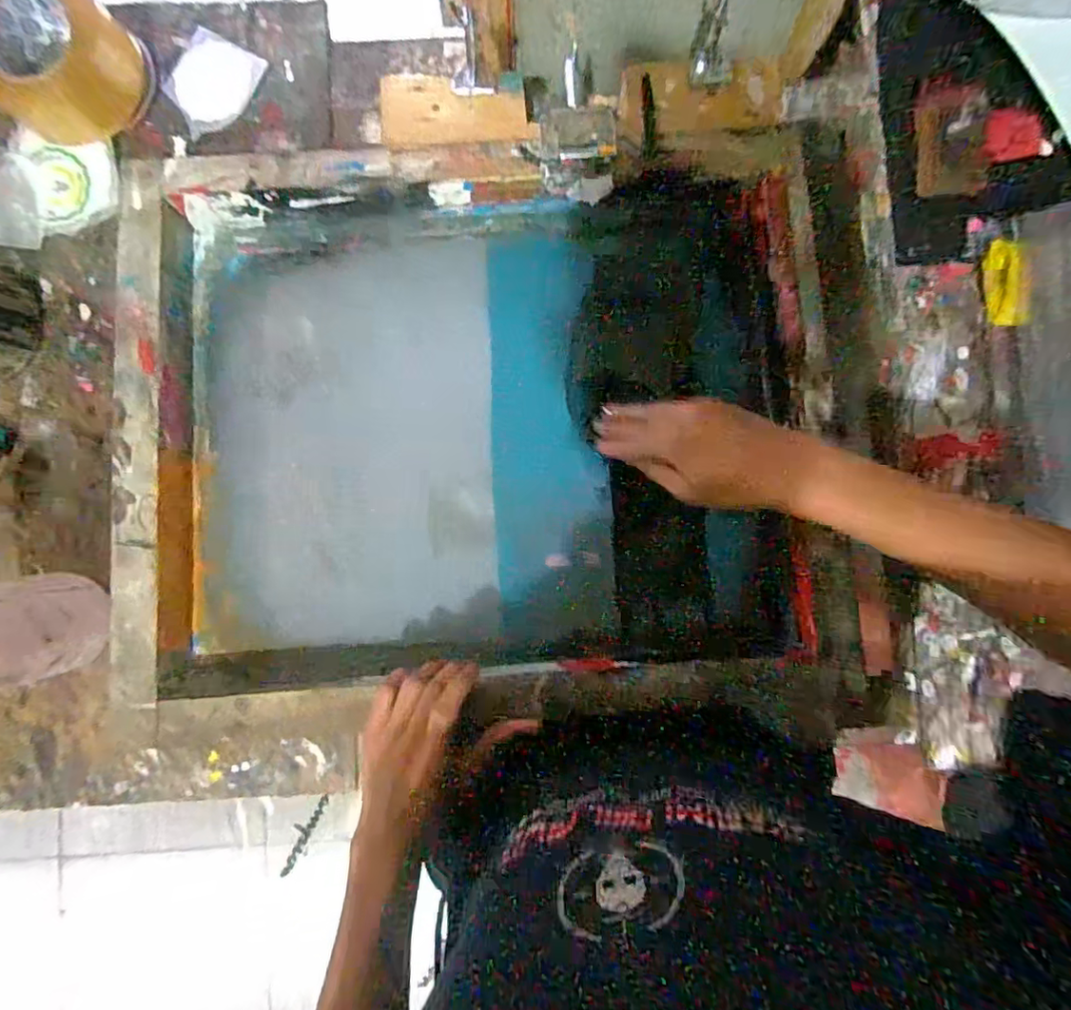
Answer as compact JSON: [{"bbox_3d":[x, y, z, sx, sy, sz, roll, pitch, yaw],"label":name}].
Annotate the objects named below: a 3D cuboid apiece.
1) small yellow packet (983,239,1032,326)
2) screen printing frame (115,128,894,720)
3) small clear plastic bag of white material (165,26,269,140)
[{"bbox_3d":[0.426,-0.199,0.503,0.030,0.014,0.078,-4,86,41],"label":"small yellow packet"},{"bbox_3d":[-0.026,-0.063,0.459,0.579,0.066,0.427,-3,87,-1],"label":"screen printing frame"},{"bbox_3d":[-0.296,-0.384,0.508,0.067,0.004,0.088,28,87,0],"label":"small clear plastic bag of white material"}]

